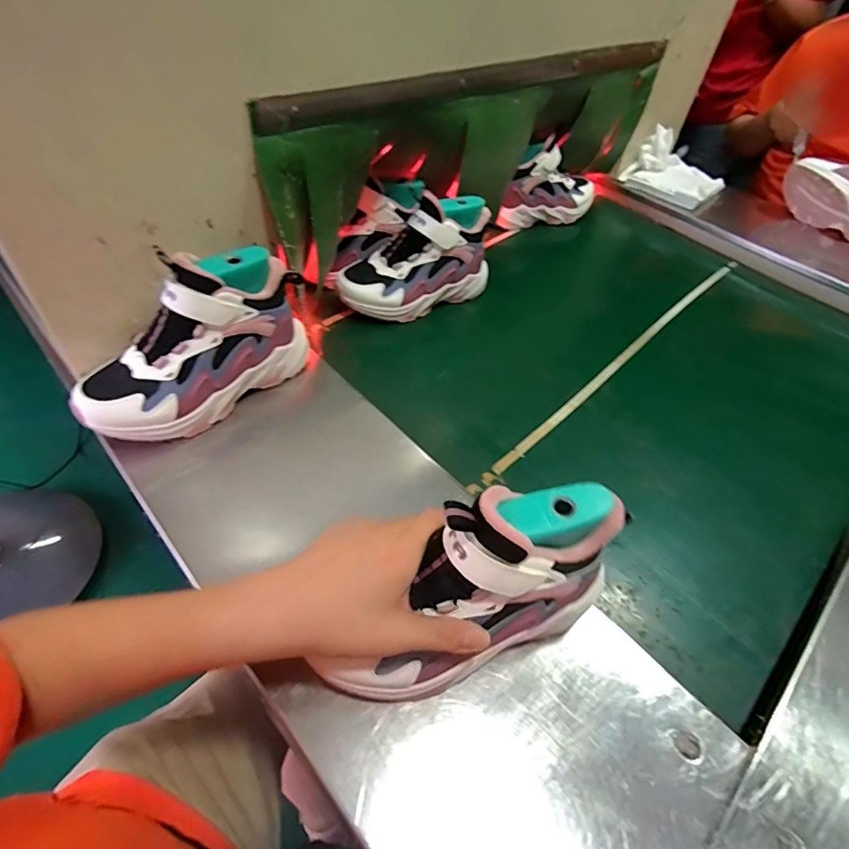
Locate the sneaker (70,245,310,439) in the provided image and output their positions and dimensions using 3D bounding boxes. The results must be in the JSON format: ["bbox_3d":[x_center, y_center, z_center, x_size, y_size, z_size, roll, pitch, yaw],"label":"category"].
[{"bbox_3d":[-0.215,-0.076,0.473,0.231,0.133,0.073,-28,57,-28],"label":"sneaker"}]

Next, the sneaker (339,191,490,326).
[{"bbox_3d":[-0.012,-0.228,0.668,0.221,0.127,0.080,-24,56,-25],"label":"sneaker"}]

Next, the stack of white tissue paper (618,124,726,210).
[{"bbox_3d":[0.510,-0.519,0.991,0.173,0.081,0.135,38,55,24],"label":"stack of white tissue paper"}]

